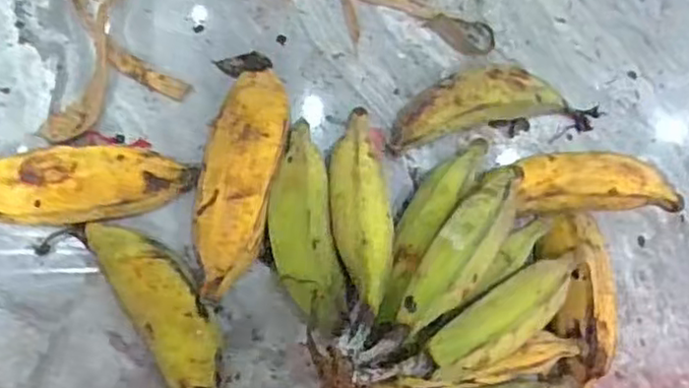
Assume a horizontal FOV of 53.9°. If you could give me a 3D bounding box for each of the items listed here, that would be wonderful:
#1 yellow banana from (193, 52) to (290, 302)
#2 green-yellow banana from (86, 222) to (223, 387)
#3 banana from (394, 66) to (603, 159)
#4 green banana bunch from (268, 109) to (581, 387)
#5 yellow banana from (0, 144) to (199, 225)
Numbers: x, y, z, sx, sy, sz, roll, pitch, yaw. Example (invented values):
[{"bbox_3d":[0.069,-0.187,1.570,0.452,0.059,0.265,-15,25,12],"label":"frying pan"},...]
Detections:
[{"bbox_3d":[-0.054,-0.012,0.359,0.041,0.029,0.129,6,84,-8],"label":"yellow banana"},{"bbox_3d":[-0.089,0.062,0.349,0.034,0.029,0.114,-31,90,-10],"label":"green-yellow banana"},{"bbox_3d":[0.086,-0.051,0.384,0.121,0.029,0.036,-8,86,-9],"label":"banana"},{"bbox_3d":[0.044,0.046,0.345,0.148,0.074,0.167,-5,85,-9],"label":"green banana bunch"},{"bbox_3d":[-0.140,-0.004,0.346,0.121,0.028,0.037,-4,85,-9],"label":"yellow banana"}]

